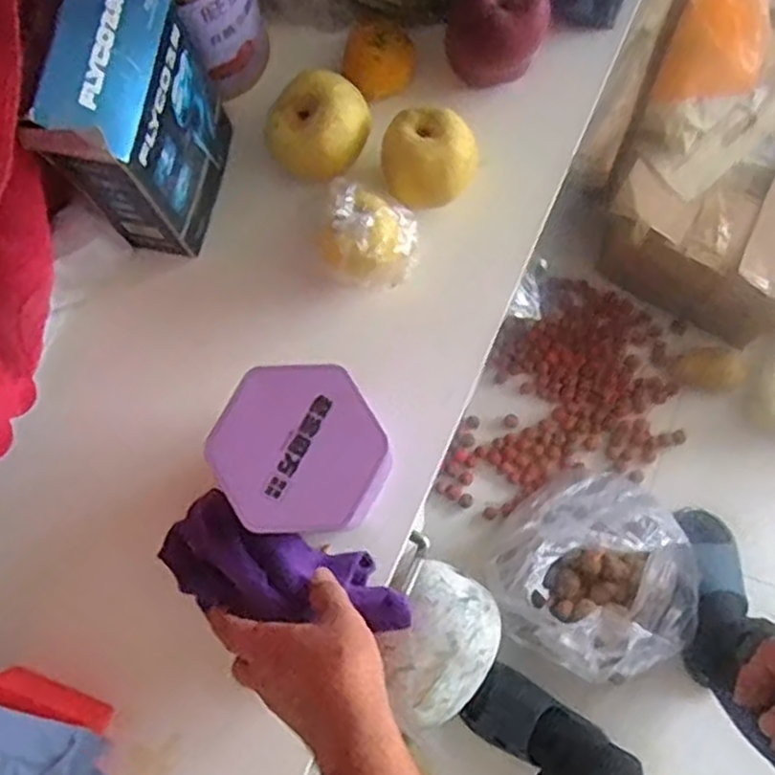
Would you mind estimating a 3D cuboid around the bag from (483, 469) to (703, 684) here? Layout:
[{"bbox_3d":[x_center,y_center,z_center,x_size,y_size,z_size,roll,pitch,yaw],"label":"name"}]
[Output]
[{"bbox_3d":[0.335,0.309,1.224,0.310,0.192,0.316,-34,81,-5],"label":"bag"}]

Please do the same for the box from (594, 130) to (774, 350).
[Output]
[{"bbox_3d":[0.617,-0.348,1.289,0.372,0.249,0.451,28,81,6],"label":"box"}]

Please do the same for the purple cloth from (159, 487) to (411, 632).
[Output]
[{"bbox_3d":[-0.074,0.139,0.569,0.188,0.052,0.077,17,80,-4],"label":"purple cloth"}]

